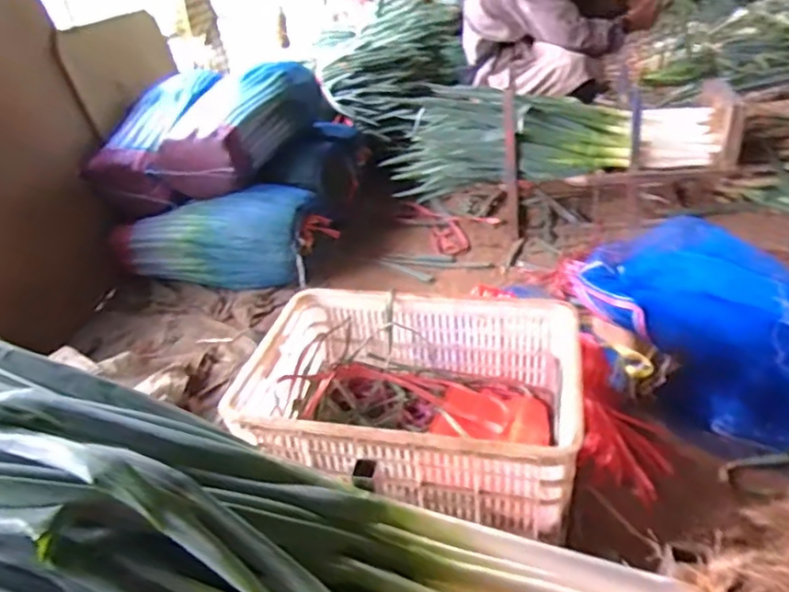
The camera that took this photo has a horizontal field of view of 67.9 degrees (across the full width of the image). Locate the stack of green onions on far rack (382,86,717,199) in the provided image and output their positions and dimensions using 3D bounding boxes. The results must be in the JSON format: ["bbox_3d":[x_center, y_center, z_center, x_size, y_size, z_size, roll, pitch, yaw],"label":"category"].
[{"bbox_3d":[0.458,-0.503,1.858,0.948,0.270,0.423,-4,33,5],"label":"stack of green onions on far rack"}]

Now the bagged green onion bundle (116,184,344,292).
[{"bbox_3d":[-0.525,-0.167,1.795,0.669,0.278,0.207,5,35,17],"label":"bagged green onion bundle"}]

